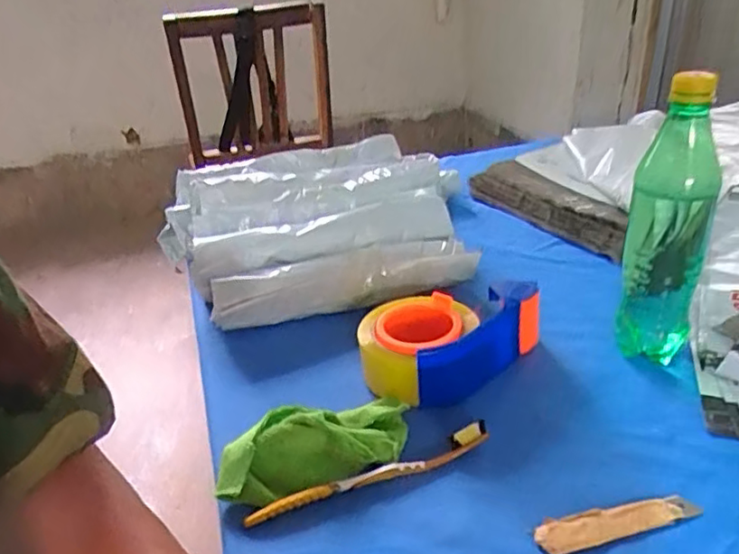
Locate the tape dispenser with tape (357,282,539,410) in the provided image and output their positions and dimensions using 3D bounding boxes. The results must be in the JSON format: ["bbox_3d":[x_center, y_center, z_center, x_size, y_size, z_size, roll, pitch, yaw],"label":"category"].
[{"bbox_3d":[0.066,0.055,0.563,0.111,0.058,0.146,19,38,37],"label":"tape dispenser with tape"}]

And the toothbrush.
[{"bbox_3d":[0.002,0.141,0.455,0.184,0.018,0.012,-16,31,-17],"label":"toothbrush"}]

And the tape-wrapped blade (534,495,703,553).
[{"bbox_3d":[0.160,0.158,0.413,0.109,0.006,0.022,-11,30,-10],"label":"tape-wrapped blade"}]

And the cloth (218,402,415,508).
[{"bbox_3d":[-0.041,0.123,0.477,0.148,0.035,0.070,-13,30,-12],"label":"cloth"}]

